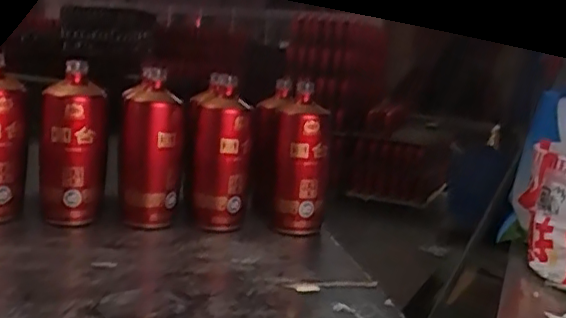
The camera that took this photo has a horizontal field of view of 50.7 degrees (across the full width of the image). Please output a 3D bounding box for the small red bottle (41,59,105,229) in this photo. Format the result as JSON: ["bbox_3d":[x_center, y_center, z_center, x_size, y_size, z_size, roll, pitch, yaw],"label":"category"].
[{"bbox_3d":[-0.281,-0.020,0.801,0.079,0.205,0.087,1,8,-20],"label":"small red bottle"}]

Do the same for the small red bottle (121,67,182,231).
[{"bbox_3d":[-0.185,-0.013,0.829,0.087,0.194,0.088,3,8,-9],"label":"small red bottle"}]

